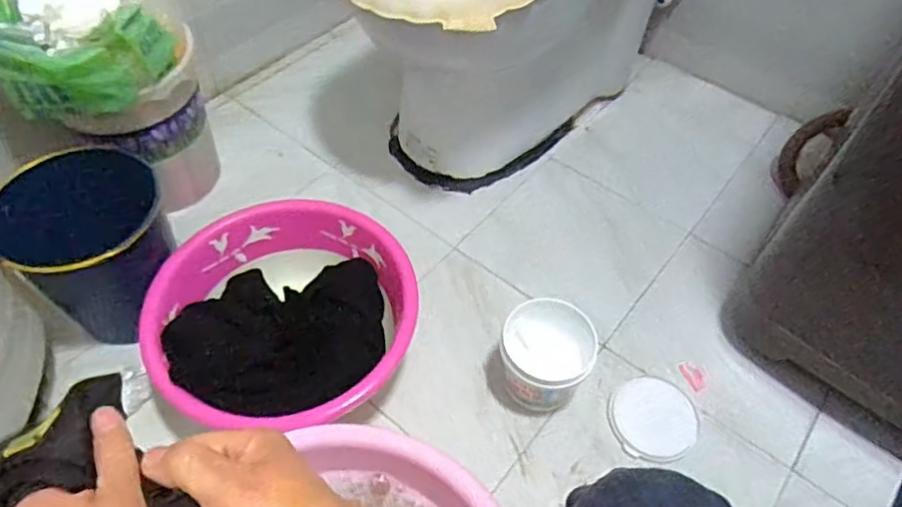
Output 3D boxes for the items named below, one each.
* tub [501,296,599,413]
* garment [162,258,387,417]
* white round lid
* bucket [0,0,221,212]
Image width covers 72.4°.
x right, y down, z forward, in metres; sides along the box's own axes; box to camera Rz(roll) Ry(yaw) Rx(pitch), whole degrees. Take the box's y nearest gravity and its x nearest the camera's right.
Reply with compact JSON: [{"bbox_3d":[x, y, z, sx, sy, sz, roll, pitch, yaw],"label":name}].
[{"bbox_3d":[0.132,0.145,0.869,0.127,0.108,0.128,1,52,-2],"label":"tub"},{"bbox_3d":[-0.243,0.109,0.872,0.292,0.048,0.245,2,52,-2],"label":"garment"},{"bbox_3d":[0.294,0.237,0.892,0.128,0.012,0.121,1,52,-2],"label":"white round lid"},{"bbox_3d":[-0.542,-0.245,0.964,0.252,0.359,0.232,1,52,-2],"label":"bucket"}]

